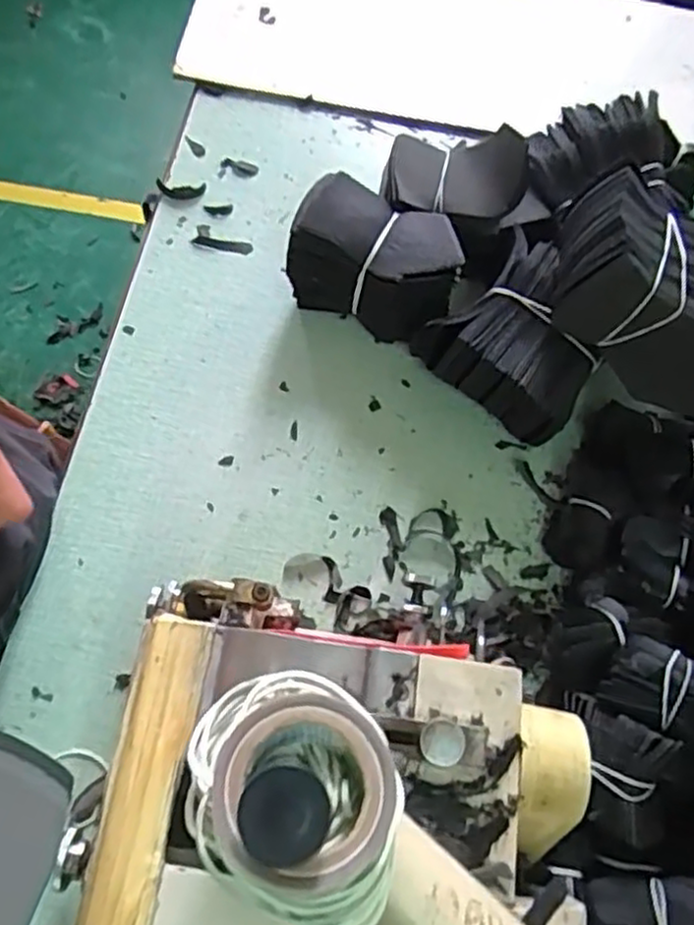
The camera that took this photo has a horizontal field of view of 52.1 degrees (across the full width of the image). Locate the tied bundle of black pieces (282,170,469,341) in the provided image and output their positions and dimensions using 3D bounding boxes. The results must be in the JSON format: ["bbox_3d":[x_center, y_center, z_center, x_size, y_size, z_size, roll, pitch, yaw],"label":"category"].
[{"bbox_3d":[0.026,-0.171,0.608,0.133,0.095,0.081,20,69,5],"label":"tied bundle of black pieces"}]

